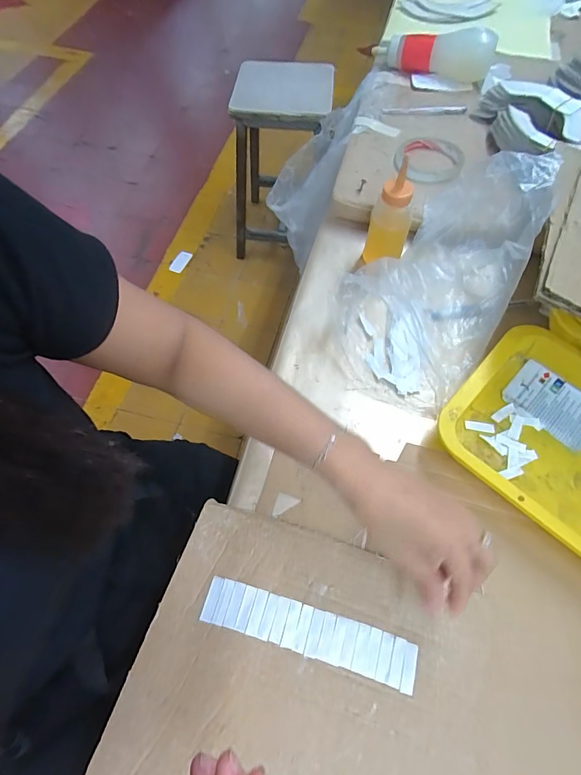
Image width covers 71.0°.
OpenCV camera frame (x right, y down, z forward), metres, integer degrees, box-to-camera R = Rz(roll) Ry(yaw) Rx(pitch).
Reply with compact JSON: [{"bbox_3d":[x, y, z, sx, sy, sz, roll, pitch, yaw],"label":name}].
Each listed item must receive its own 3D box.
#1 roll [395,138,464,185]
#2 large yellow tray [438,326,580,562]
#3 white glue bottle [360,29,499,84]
[{"bbox_3d":[0.204,-0.336,0.603,0.096,0.017,0.096,0,61,1],"label":"roll"},{"bbox_3d":[0.296,0.066,0.412,0.251,0.041,0.200,40,69,20],"label":"large yellow tray"},{"bbox_3d":[0.240,-0.590,0.716,0.221,0.056,0.063,17,63,10],"label":"white glue bottle"}]

